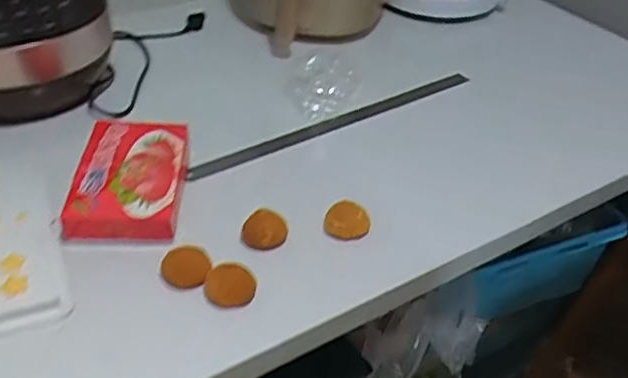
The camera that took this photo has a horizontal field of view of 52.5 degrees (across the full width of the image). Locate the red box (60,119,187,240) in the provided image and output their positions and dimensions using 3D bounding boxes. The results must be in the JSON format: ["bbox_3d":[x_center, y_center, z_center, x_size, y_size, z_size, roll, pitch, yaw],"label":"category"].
[{"bbox_3d":[-0.232,-0.017,0.797,0.130,0.036,0.210,0,39,-6],"label":"red box"}]

